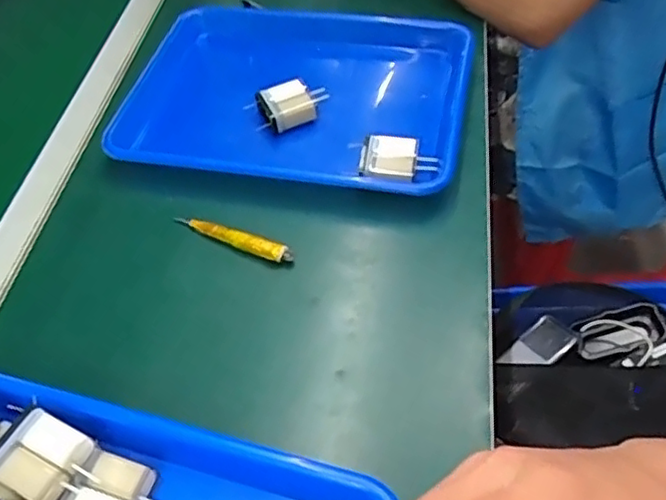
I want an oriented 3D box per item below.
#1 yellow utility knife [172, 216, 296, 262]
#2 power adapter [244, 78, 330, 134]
[{"bbox_3d":[-0.086,-0.013,0.546,0.113,0.007,0.018,19,56,19],"label":"yellow utility knife"},{"bbox_3d":[-0.042,-0.143,0.628,0.077,0.029,0.042,-16,52,-7],"label":"power adapter"}]

